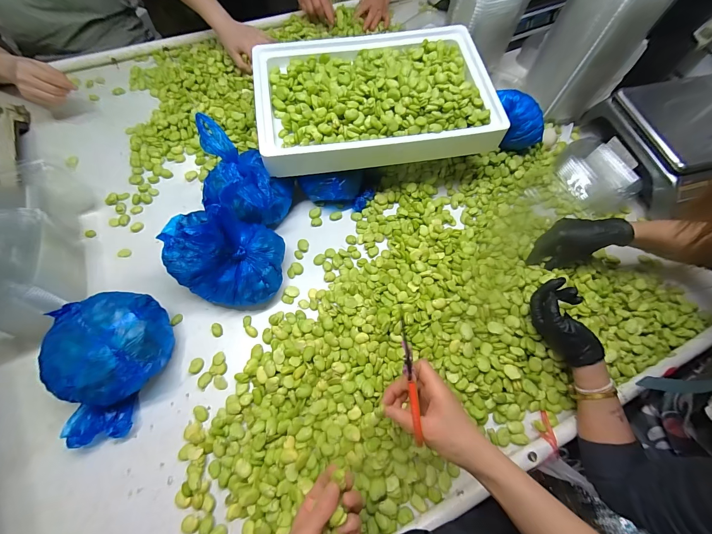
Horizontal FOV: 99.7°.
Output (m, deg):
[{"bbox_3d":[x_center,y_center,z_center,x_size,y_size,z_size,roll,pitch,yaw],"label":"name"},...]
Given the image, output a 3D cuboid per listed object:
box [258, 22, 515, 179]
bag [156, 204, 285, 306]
[{"bbox_3d":[0.035,-0.343,0.588,0.437,0.064,0.335,-7,67,-6],"label":"box"},{"bbox_3d":[-0.217,-0.022,0.491,0.174,0.144,0.138,7,67,0],"label":"bag"}]

